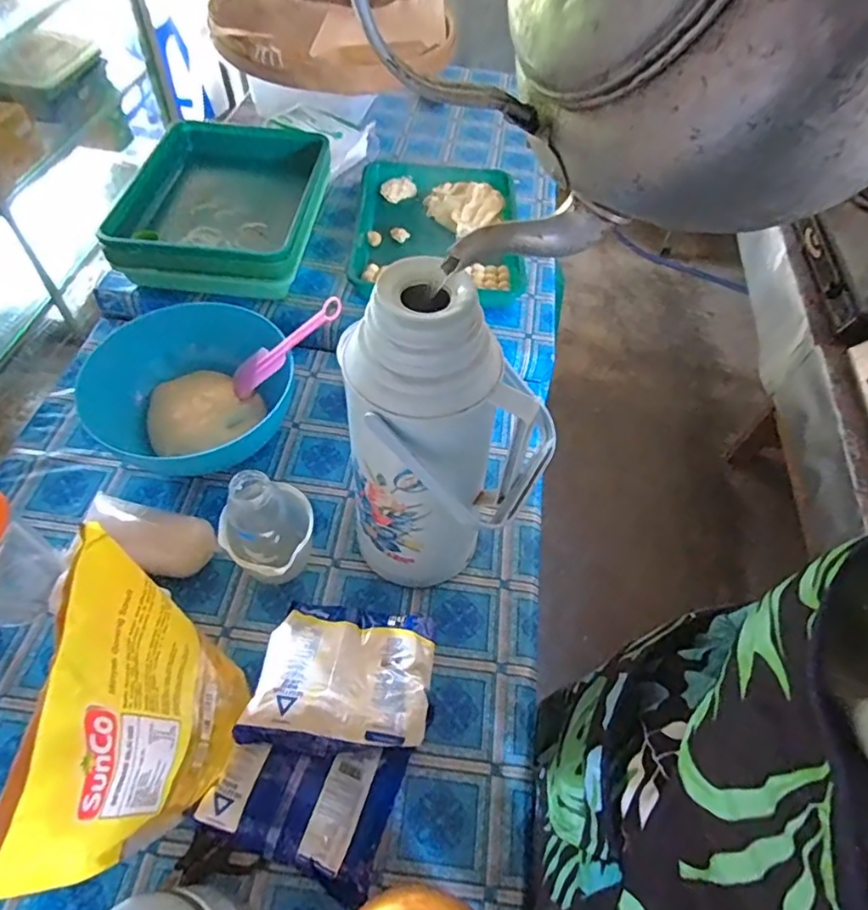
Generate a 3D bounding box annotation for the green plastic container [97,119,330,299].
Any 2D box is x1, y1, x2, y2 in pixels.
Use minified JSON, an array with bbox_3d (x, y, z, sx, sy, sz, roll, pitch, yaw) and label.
[{"bbox_3d":[-0.330,-0.431,0.925,0.272,0.074,0.405,5,55,-2],"label":"green plastic container"}]

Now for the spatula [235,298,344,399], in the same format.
[{"bbox_3d":[-0.187,-0.139,0.705,0.186,0.018,0.044,-34,56,20],"label":"spatula"}]

